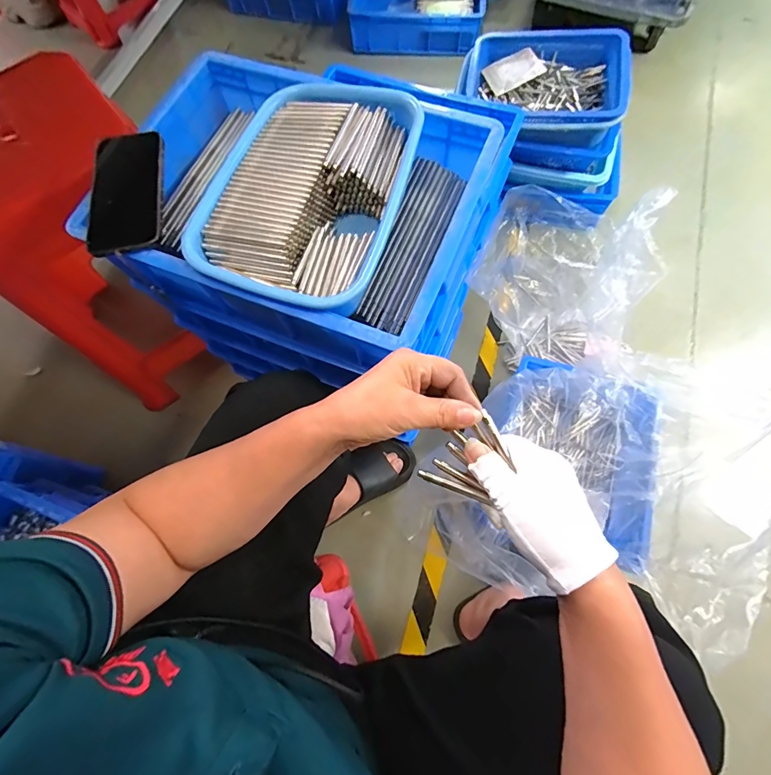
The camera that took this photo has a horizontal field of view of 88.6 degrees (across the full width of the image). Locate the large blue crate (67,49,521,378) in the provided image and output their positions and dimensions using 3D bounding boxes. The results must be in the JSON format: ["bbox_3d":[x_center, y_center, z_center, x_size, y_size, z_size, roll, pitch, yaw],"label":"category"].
[{"bbox_3d":[-0.105,-0.221,0.484,0.412,0.119,0.312,23,74,10],"label":"large blue crate"}]

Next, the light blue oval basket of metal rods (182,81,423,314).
[{"bbox_3d":[-0.083,-0.217,0.455,0.209,0.071,0.296,13,72,8],"label":"light blue oval basket of metal rods"}]

